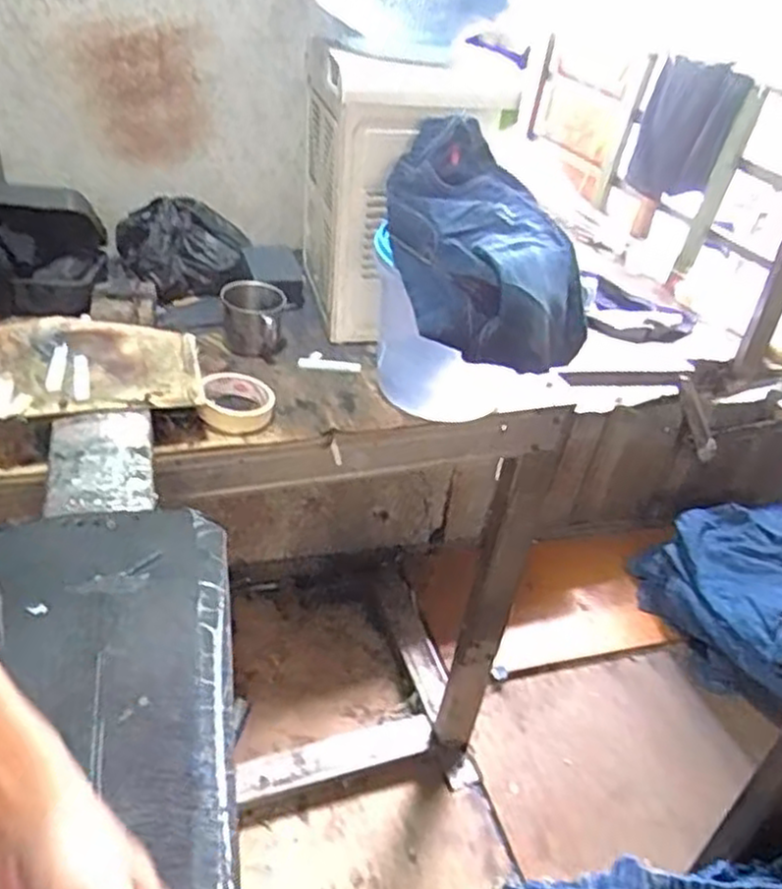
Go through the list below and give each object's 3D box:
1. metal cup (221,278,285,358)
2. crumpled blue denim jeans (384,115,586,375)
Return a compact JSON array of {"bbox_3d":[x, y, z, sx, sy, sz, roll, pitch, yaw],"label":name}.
[{"bbox_3d":[-0.183,-0.162,1.000,0.079,0.085,0.079,4,36,-3],"label":"metal cup"},{"bbox_3d":[0.103,-0.229,0.840,0.201,0.159,0.270,-2,37,-11],"label":"crumpled blue denim jeans"}]

